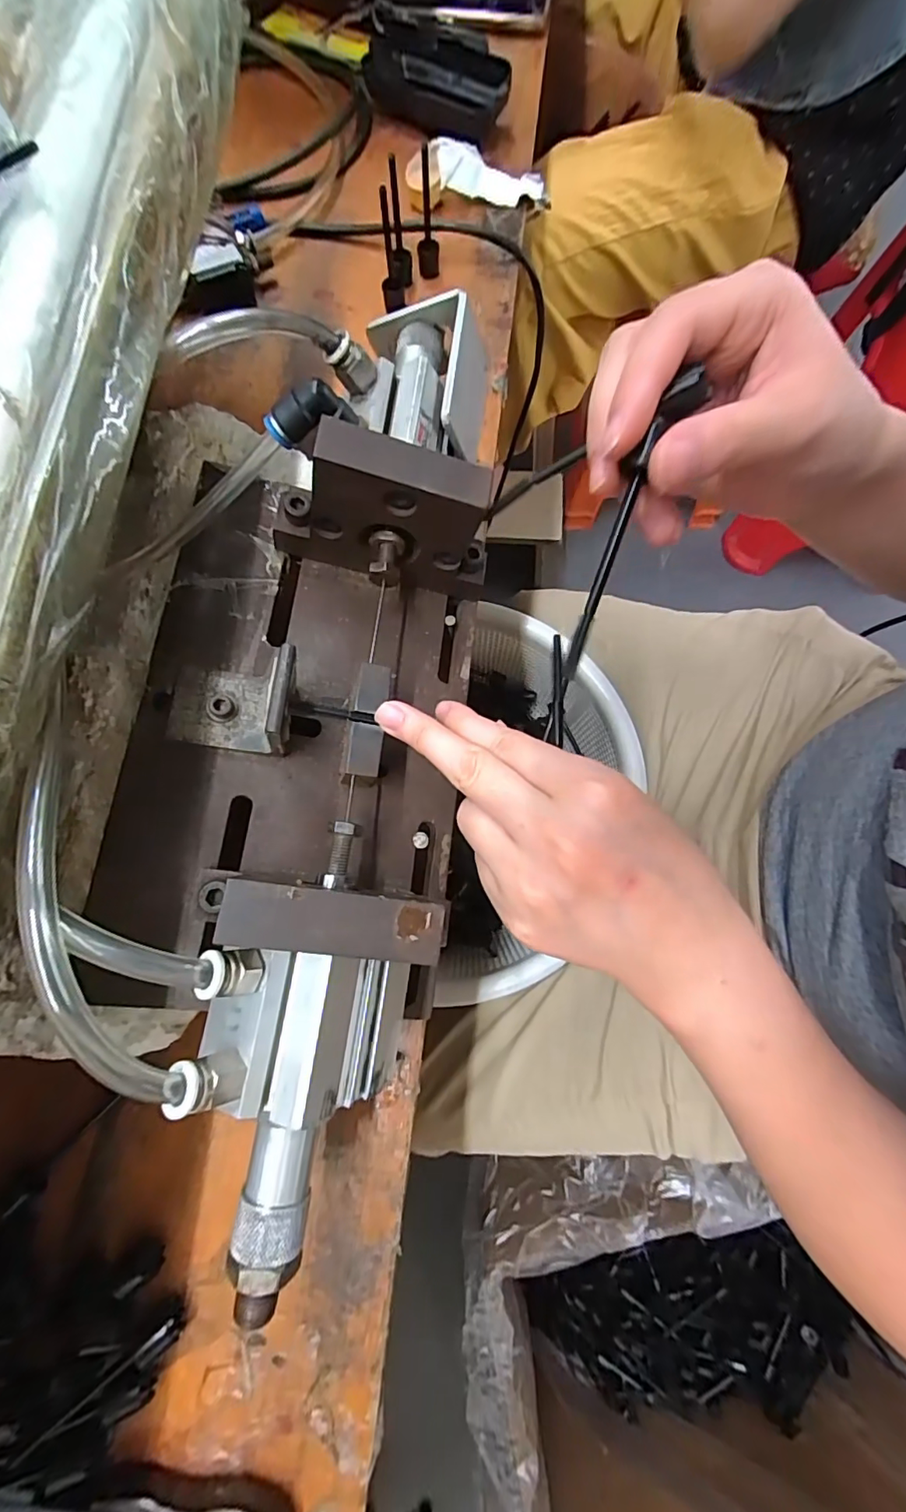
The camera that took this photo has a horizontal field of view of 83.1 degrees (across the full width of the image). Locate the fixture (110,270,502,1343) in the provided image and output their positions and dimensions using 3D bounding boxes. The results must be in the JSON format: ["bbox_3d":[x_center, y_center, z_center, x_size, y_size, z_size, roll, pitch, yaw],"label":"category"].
[{"bbox_3d":[-0.063,-0.025,0.220,0.137,0.089,0.417,8,77,3],"label":"fixture"}]

